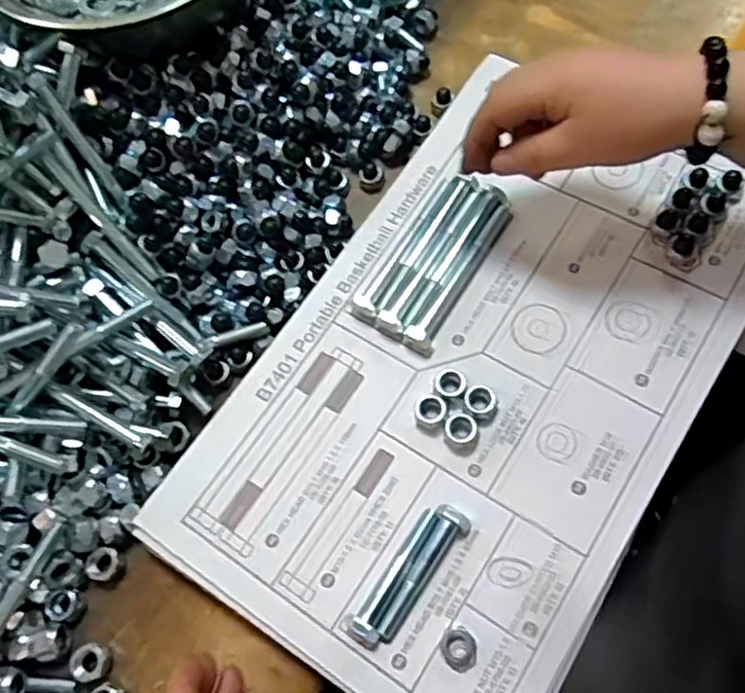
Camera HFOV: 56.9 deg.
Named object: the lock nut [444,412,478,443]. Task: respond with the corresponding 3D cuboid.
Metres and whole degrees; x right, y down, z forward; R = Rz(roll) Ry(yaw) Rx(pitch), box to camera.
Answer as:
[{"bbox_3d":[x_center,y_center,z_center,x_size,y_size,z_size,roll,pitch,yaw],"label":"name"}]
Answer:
[{"bbox_3d":[0.049,0.044,0.376,0.017,0.008,0.016,-2,68,5],"label":"lock nut"}]

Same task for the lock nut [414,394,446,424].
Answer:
[{"bbox_3d":[0.032,0.035,0.382,0.017,0.010,0.016,-2,68,5],"label":"lock nut"}]

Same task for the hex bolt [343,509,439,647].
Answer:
[{"bbox_3d":[0.012,0.115,0.347,0.017,0.013,0.073,30,74,17],"label":"hex bolt"}]

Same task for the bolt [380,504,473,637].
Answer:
[{"bbox_3d":[0.025,0.113,0.346,0.016,0.012,0.071,30,74,17],"label":"bolt"}]

